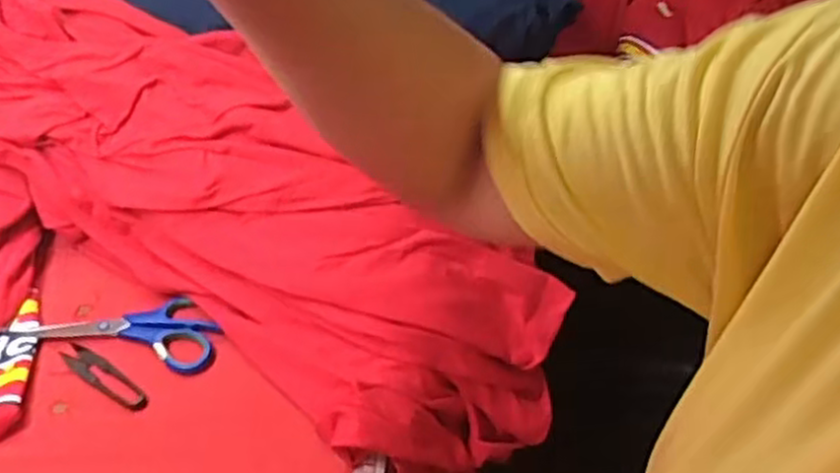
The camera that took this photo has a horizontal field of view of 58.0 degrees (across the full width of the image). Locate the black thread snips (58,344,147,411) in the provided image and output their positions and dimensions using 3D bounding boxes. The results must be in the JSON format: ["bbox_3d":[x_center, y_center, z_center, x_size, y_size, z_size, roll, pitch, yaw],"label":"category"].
[{"bbox_3d":[-0.256,0.115,0.614,0.094,0.007,0.021,29,53,25],"label":"black thread snips"}]

